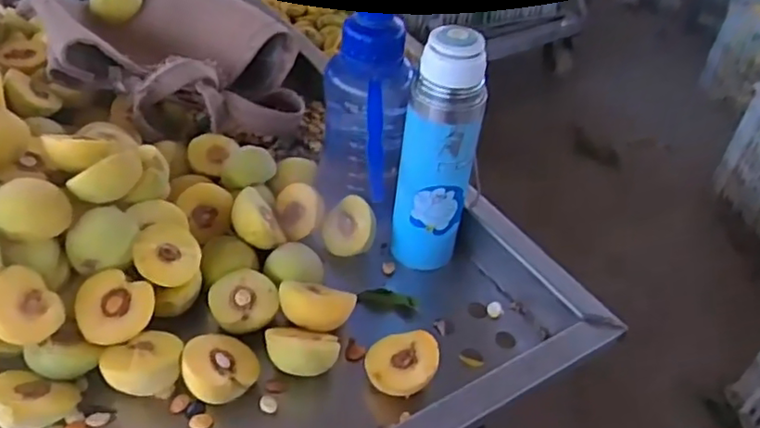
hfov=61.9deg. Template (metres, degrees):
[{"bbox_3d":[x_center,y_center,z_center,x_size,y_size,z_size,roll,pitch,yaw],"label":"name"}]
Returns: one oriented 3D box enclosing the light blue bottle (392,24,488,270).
[{"bbox_3d":[0.054,-0.046,0.581,0.067,0.236,0.053,12,40,5],"label":"light blue bottle"}]

